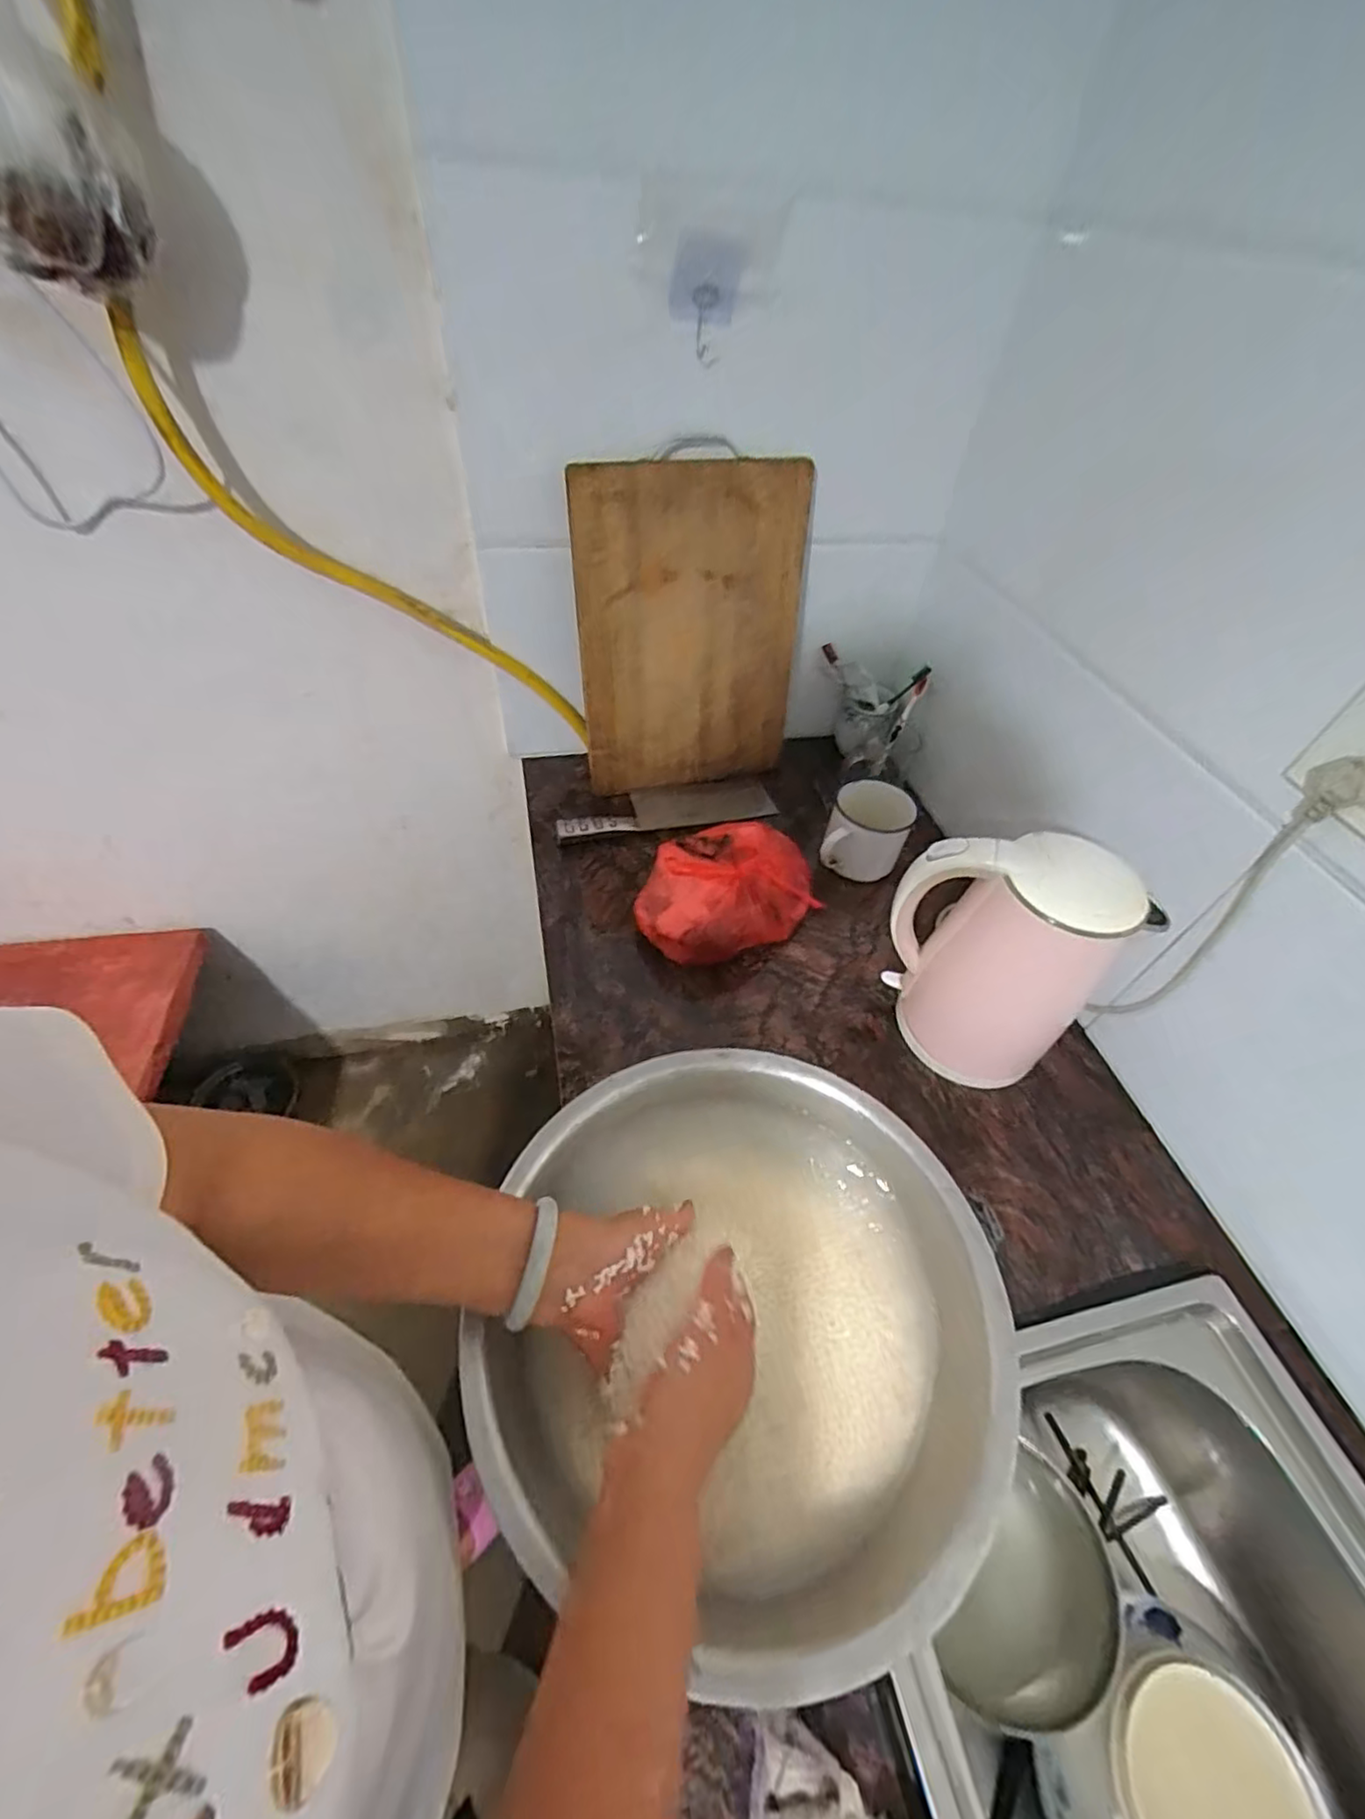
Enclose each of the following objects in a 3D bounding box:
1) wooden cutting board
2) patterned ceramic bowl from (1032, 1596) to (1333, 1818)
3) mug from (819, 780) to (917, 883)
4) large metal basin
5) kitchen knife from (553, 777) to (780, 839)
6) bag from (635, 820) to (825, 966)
[{"bbox_3d":[0.010,-0.330,0.819,0.274,0.396,0.035,-11,42,-12],"label":"wooden cutting board"},{"bbox_3d":[0.368,0.640,0.461,0.186,0.089,0.150,-24,55,-24],"label":"patterned ceramic bowl"},{"bbox_3d":[0.231,-0.095,0.824,0.094,0.103,0.086,22,50,13],"label":"mug"},{"bbox_3d":[0.042,0.289,0.470,0.356,0.089,0.361,3,49,-3],"label":"large metal basin"},{"bbox_3d":[-0.025,-0.147,0.917,0.304,0.027,0.085,-11,51,-15],"label":"kitchen knife"},{"bbox_3d":[0.055,-0.023,0.771,0.217,0.096,0.161,-11,51,-15],"label":"bag"}]

